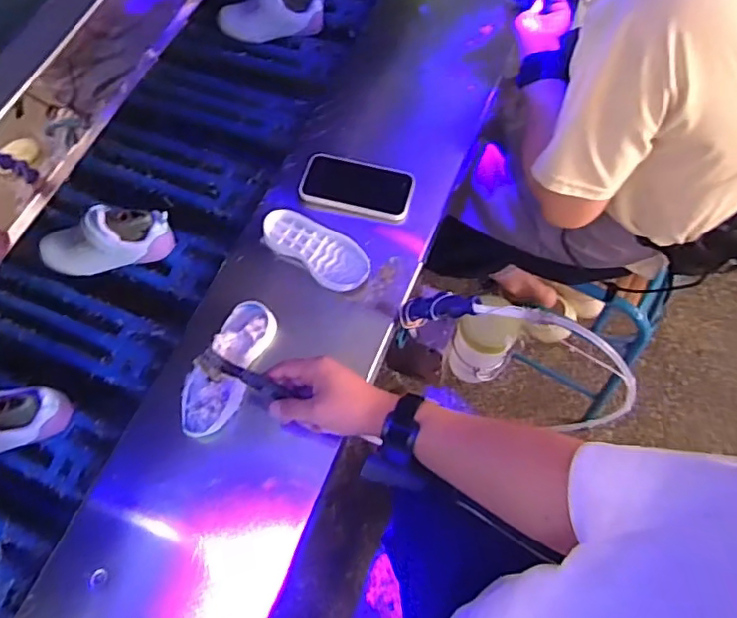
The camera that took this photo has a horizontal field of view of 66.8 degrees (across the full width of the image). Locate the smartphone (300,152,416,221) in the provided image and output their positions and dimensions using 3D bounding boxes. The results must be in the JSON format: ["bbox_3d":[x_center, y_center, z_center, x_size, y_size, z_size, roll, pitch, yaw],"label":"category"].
[{"bbox_3d":[-0.015,-0.175,0.791,0.157,0.016,0.081,12,76,11],"label":"smartphone"}]

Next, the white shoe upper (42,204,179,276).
[{"bbox_3d":[-0.366,-0.096,0.777,0.186,0.090,0.064,-13,68,7],"label":"white shoe upper"}]

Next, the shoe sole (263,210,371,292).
[{"bbox_3d":[-0.070,-0.082,0.746,0.161,0.021,0.070,36,72,12],"label":"shoe sole"}]

